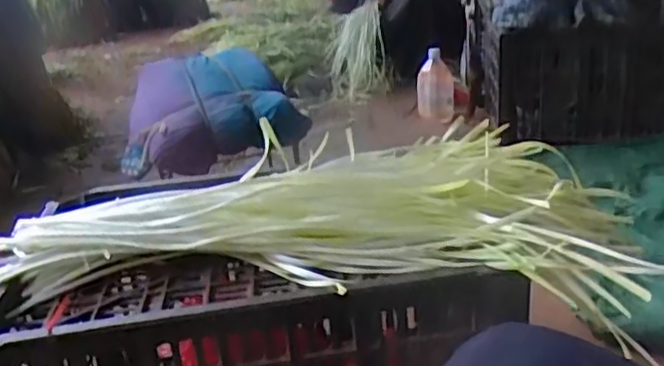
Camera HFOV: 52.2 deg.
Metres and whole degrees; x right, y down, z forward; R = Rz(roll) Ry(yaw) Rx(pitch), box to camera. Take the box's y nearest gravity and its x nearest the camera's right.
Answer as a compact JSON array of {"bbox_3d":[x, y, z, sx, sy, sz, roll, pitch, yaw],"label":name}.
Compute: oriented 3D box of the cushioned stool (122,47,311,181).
[{"bbox_3d":[-0.224,-0.127,1.222,0.315,0.156,0.241,-13,23,-19],"label":"cushioned stool"}]

